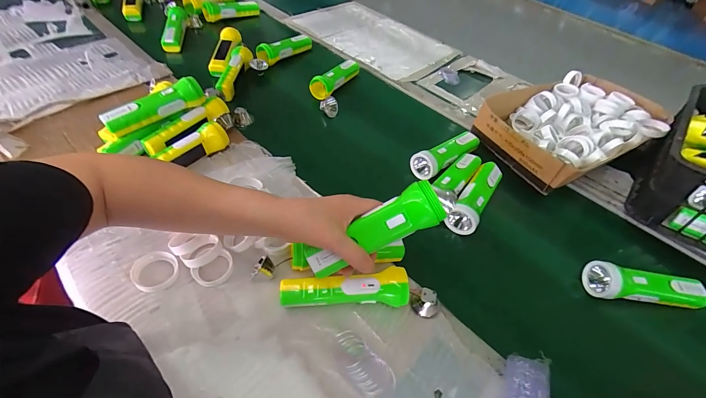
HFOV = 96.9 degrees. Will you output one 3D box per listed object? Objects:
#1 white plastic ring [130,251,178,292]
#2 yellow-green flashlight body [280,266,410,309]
[{"bbox_3d":[-0.258,0.094,0.406,0.051,0.011,0.051,1,52,-1],"label":"white plastic ring"},{"bbox_3d":[-0.011,0.117,0.414,0.165,0.041,0.046,2,52,-7],"label":"yellow-green flashlight body"}]

